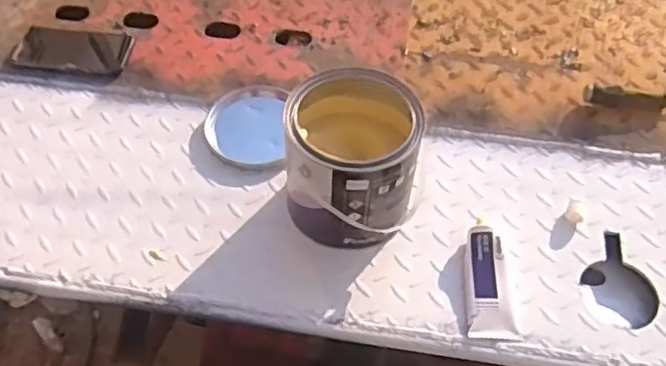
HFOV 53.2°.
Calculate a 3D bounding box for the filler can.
[{"bbox_3d":[0.021,-0.021,0.768,0.143,0.155,0.143,3,54,0],"label":"filler can"}]

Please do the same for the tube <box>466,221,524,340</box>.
[{"bbox_3d":[0.179,0.105,0.750,0.053,0.031,0.140,4,54,1],"label":"tube"}]

